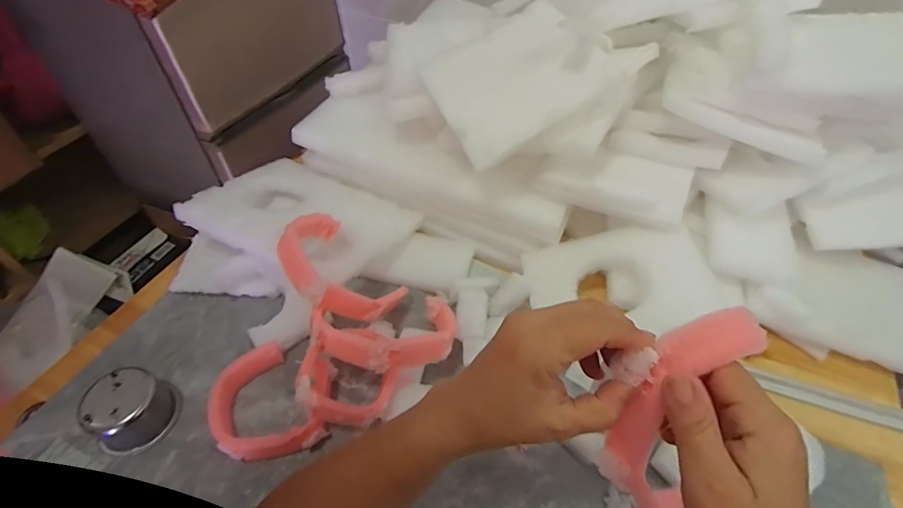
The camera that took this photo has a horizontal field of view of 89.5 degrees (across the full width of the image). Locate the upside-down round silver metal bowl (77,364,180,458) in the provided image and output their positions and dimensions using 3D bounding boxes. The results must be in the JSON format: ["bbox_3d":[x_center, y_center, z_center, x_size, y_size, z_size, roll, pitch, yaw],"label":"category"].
[{"bbox_3d":[-0.325,0.156,0.460,0.066,0.053,0.074,25,52,21],"label":"upside-down round silver metal bowl"}]

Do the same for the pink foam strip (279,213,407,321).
[{"bbox_3d":[-0.133,0.018,0.519,0.147,0.029,0.125,45,28,8],"label":"pink foam strip"}]

